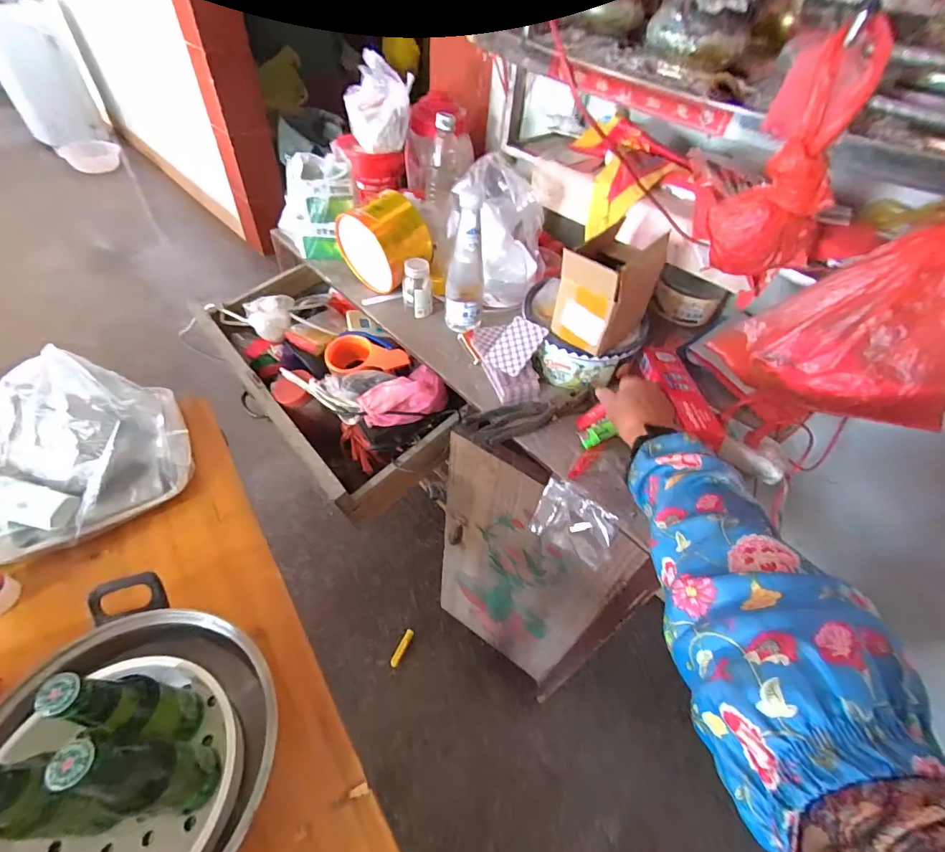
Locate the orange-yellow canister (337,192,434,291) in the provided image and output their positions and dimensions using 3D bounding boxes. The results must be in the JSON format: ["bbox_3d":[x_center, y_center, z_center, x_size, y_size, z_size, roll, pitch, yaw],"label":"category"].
[{"bbox_3d":[-0.152,-0.314,0.740,0.143,0.129,0.096,32,54,20],"label":"orange-yellow canister"}]

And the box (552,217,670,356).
[{"bbox_3d":[0.178,-0.185,0.593,0.098,0.133,0.134,36,56,23],"label":"box"}]

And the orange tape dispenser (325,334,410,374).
[{"bbox_3d":[-0.185,-0.109,0.730,0.155,0.047,0.090,11,48,21],"label":"orange tape dispenser"}]

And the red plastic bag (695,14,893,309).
[{"bbox_3d":[0.262,-0.208,0.364,0.066,0.181,0.087,-29,58,-26],"label":"red plastic bag"}]

